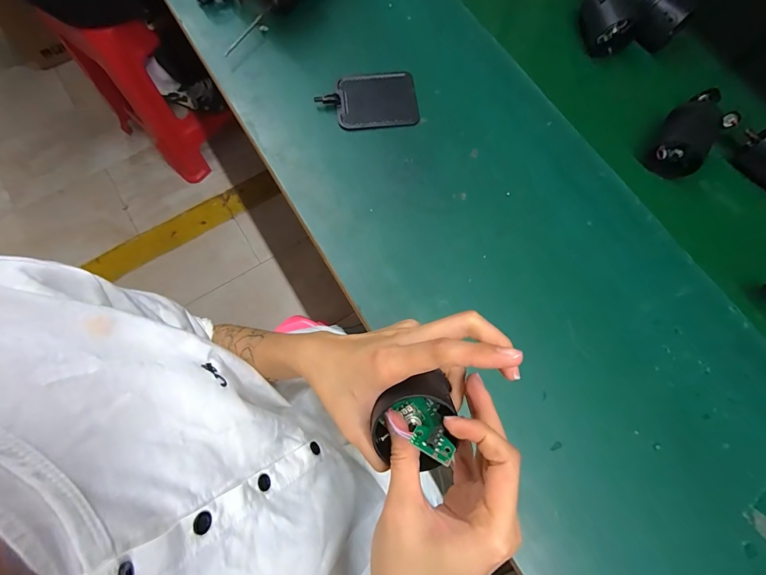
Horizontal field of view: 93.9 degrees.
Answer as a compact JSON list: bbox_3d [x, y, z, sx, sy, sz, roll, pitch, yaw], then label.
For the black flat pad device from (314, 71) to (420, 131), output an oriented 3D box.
[{"bbox_3d":[-0.016,-0.229,0.436,0.113,0.011,0.077,-9,75,-3],"label":"black flat pad device"}]

